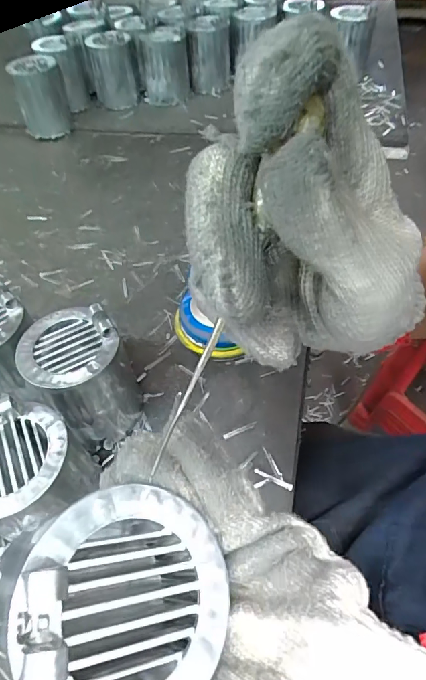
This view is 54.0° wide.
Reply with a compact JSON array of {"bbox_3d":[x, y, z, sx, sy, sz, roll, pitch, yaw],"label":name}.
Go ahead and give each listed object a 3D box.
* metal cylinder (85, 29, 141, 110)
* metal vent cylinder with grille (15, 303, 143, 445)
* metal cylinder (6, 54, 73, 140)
[{"bbox_3d":[-0.204,-0.559,0.875,0.093,0.121,0.113,-16,53,-8],"label":"metal cylinder"},{"bbox_3d":[-0.119,0.038,0.398,0.084,0.121,0.089,-22,53,-12],"label":"metal vent cylinder with grille"},{"bbox_3d":[-0.324,-0.461,0.792,0.092,0.134,0.072,-19,53,-10],"label":"metal cylinder"}]

